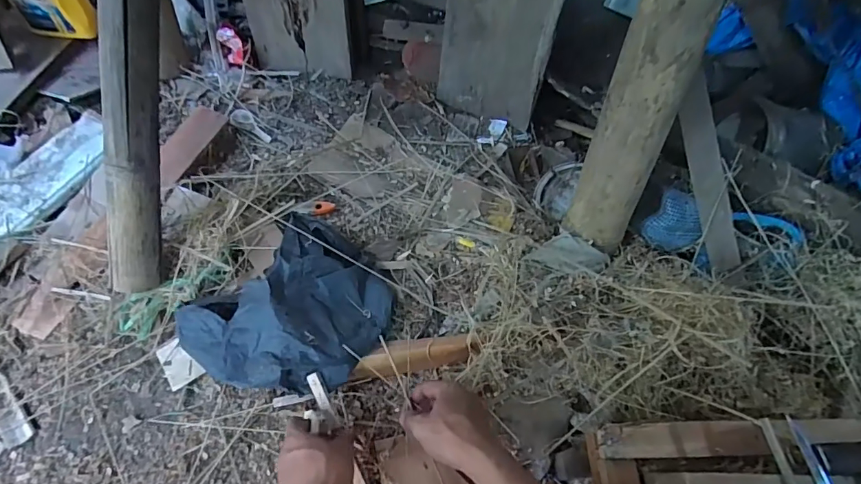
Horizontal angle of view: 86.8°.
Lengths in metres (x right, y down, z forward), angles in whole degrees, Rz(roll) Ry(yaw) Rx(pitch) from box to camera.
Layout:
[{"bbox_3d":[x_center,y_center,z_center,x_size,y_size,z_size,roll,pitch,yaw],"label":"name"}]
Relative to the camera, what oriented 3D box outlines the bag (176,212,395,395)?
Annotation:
[{"bbox_3d":[-0.168,0.089,0.573,0.207,0.074,0.231,37,64,18],"label":"bag"}]

